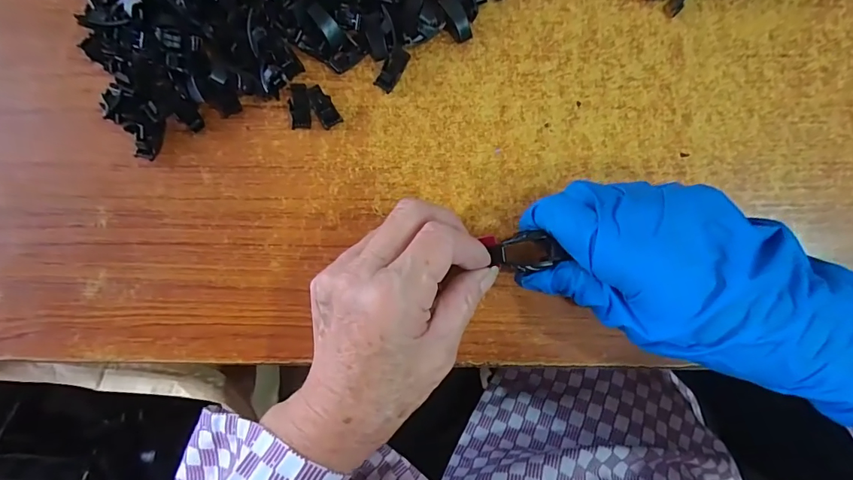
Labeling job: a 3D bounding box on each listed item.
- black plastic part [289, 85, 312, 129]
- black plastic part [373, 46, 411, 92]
[{"bbox_3d":[-0.077,-0.082,0.264,0.012,0.005,0.027,-7,88,0],"label":"black plastic part"},{"bbox_3d":[-0.020,-0.105,0.264,0.012,0.009,0.027,32,89,1],"label":"black plastic part"}]

